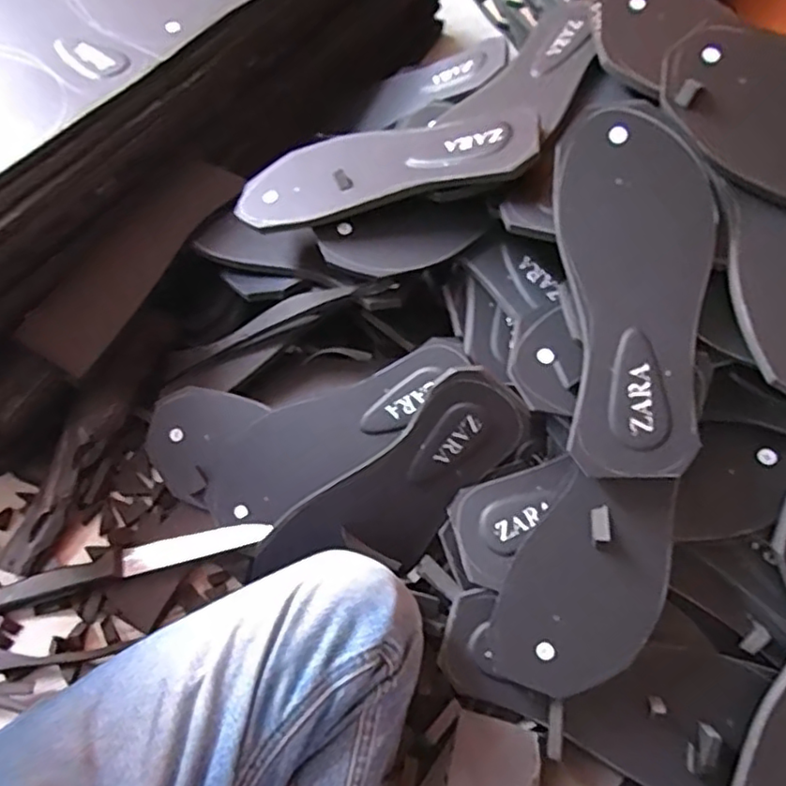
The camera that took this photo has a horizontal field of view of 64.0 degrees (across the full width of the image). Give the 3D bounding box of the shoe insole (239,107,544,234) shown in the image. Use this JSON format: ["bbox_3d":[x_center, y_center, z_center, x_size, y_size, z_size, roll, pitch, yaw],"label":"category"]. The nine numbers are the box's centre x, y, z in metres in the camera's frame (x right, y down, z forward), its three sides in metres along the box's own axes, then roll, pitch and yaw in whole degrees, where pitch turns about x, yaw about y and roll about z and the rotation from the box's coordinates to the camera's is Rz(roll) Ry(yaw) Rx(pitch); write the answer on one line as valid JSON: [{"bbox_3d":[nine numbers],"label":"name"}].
[{"bbox_3d":[-0.010,-0.186,0.513,0.247,0.015,0.101,-6,58,18],"label":"shoe insole"}]

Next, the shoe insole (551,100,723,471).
[{"bbox_3d":[0.168,-0.070,0.427,0.100,0.013,0.246,-3,84,11],"label":"shoe insole"}]

